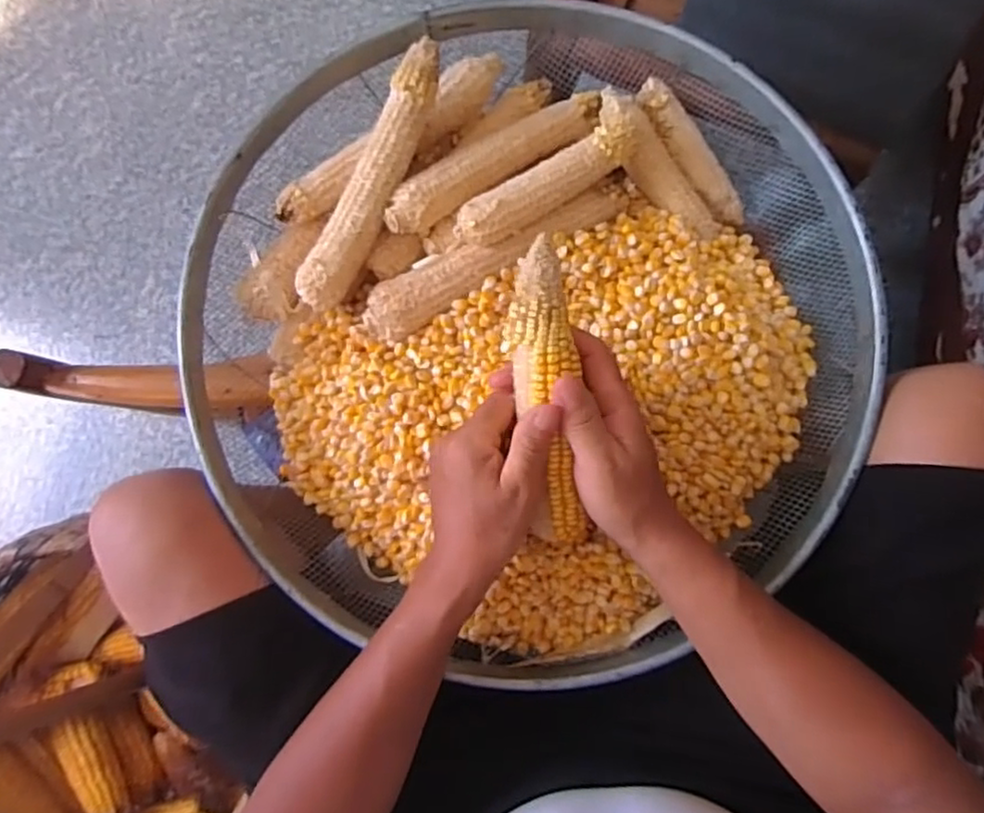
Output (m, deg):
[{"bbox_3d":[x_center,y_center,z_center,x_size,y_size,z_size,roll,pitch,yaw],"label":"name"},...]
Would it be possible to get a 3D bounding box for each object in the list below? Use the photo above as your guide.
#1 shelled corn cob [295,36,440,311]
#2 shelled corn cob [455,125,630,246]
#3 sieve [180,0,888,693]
[{"bbox_3d":[-0.088,-0.169,0.502,0.038,0.043,0.203,28,99,2],"label":"shelled corn cob"},{"bbox_3d":[0.037,-0.162,0.493,0.139,0.029,0.033,-31,83,-2],"label":"shelled corn cob"},{"bbox_3d":[0.029,-0.053,0.501,0.493,0.078,0.485,0,84,-1],"label":"sieve"}]

